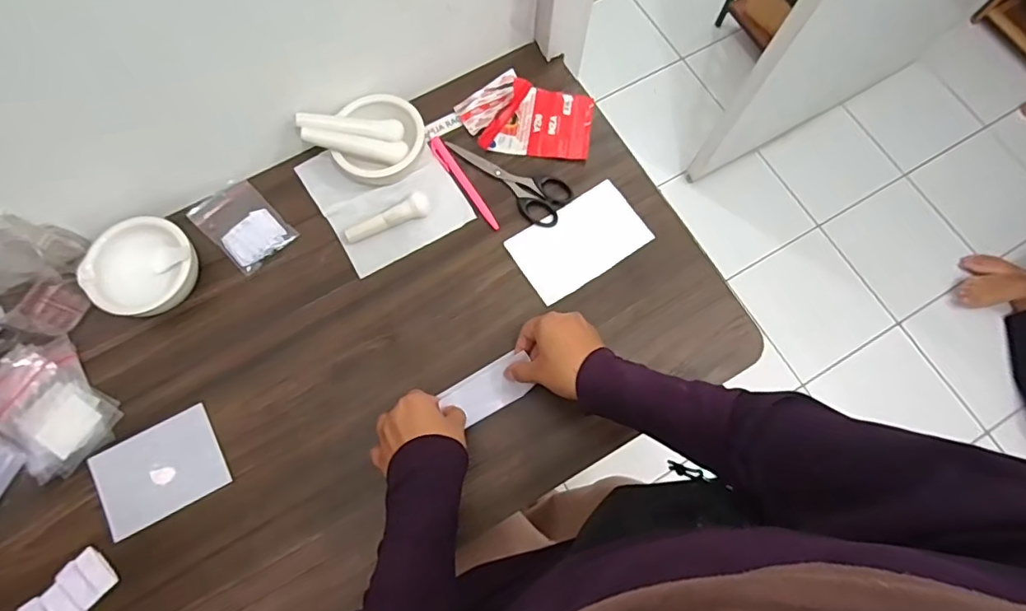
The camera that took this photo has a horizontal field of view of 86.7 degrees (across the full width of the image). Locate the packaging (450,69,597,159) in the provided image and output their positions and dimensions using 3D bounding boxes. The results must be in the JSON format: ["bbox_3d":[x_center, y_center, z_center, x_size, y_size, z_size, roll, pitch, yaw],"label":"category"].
[{"bbox_3d":[0.015,-0.219,0.606,0.149,0.044,0.090,6,73,1],"label":"packaging"}]

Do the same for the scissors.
[{"bbox_3d":[-0.003,-0.147,0.601,0.150,0.005,0.058,40,76,11],"label":"scissors"}]

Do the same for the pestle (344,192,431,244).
[{"bbox_3d":[-0.131,-0.089,0.572,0.093,0.022,0.023,-25,75,-8],"label":"pestle"}]

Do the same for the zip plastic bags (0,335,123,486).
[{"bbox_3d":[-0.444,0.097,0.516,0.123,0.022,0.089,43,77,11],"label":"zip plastic bags"}]

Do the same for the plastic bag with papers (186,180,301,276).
[{"bbox_3d":[-0.286,-0.087,0.577,0.096,0.015,0.068,43,77,11],"label":"plastic bag with papers"}]

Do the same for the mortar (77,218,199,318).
[{"bbox_3d":[-0.369,-0.038,0.545,0.083,0.043,0.097,42,77,11],"label":"mortar"}]

